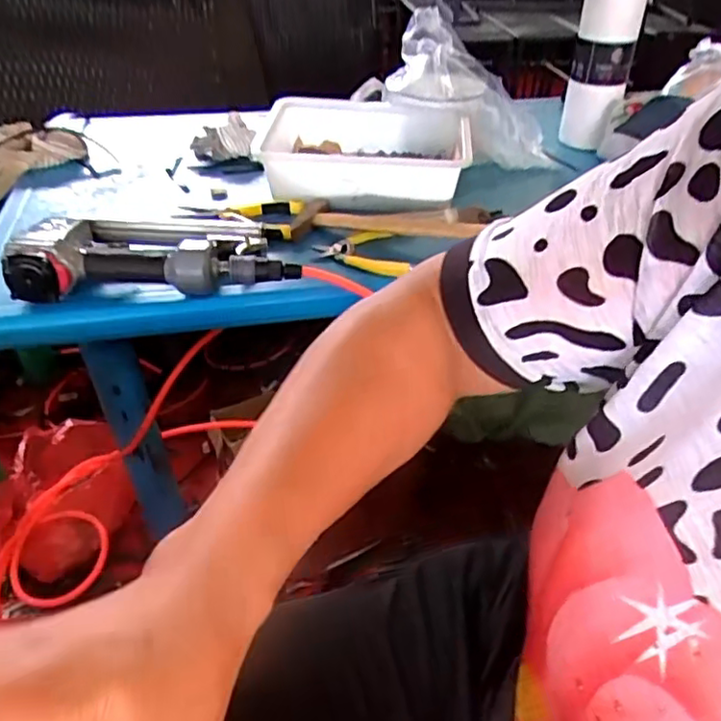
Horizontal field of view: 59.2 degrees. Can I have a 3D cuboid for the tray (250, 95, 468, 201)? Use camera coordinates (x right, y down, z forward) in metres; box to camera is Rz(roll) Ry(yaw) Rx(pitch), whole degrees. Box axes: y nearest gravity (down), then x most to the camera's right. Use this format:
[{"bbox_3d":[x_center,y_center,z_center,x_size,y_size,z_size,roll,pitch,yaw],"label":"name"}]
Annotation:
[{"bbox_3d":[0.003,-0.286,0.869,0.285,0.071,0.216,-1,39,-2],"label":"tray"}]

